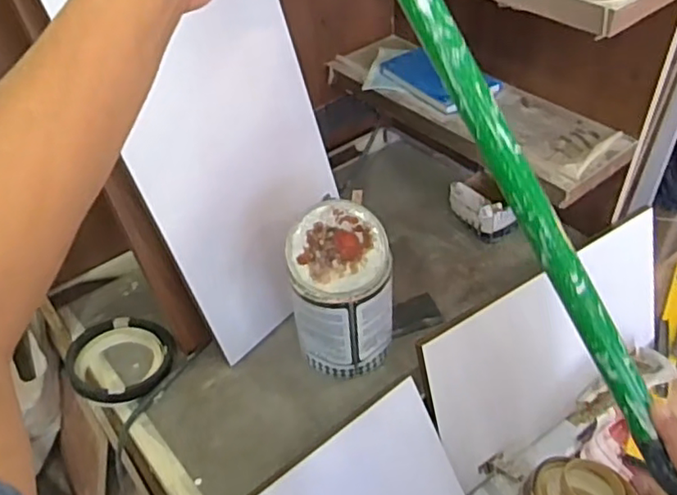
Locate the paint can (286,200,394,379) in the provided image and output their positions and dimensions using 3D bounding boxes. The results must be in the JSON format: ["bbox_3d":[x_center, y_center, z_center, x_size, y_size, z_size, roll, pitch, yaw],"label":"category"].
[{"bbox_3d":[0.005,0.076,0.976,0.160,0.245,0.155,-6,44,0],"label":"paint can"}]

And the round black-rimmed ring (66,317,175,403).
[{"bbox_3d":[-0.380,0.187,1.051,0.171,0.043,0.179,-3,44,3],"label":"round black-rimmed ring"}]

